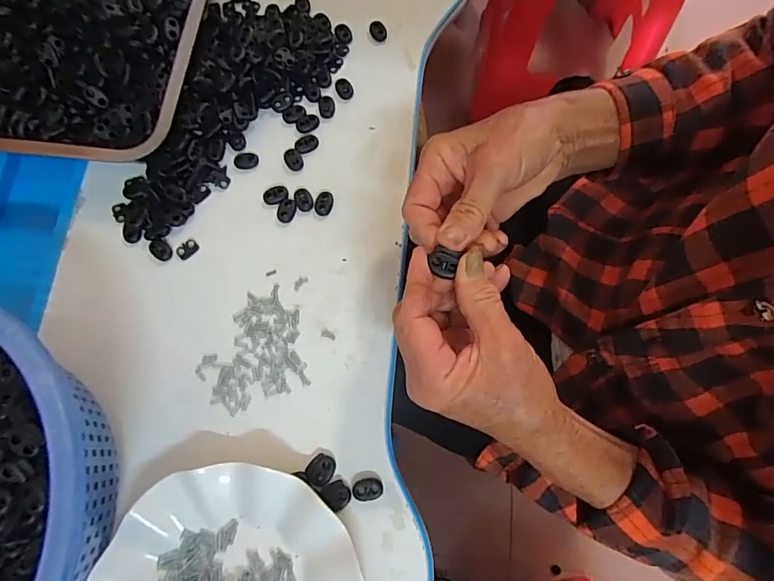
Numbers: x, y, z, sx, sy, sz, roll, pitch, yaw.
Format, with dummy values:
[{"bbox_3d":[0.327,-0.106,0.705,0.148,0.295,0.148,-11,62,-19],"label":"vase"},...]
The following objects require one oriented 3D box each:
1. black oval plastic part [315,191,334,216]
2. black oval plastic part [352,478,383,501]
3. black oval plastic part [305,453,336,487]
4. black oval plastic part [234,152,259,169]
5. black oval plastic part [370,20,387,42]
[{"bbox_3d":[-0.054,-0.075,0.386,0.015,0.004,0.022,7,74,2],"label":"black oval plastic part"},{"bbox_3d":[-0.014,0.144,0.327,0.022,0.004,0.015,-2,74,0],"label":"black oval plastic part"},{"bbox_3d":[-0.049,0.132,0.332,0.018,0.006,0.022,35,77,9],"label":"black oval plastic part"},{"bbox_3d":[-0.125,-0.116,0.400,0.021,0.004,0.015,-10,74,-1],"label":"black oval plastic part"},{"bbox_3d":[-0.009,-0.249,0.433,0.015,0.007,0.020,-12,75,-3],"label":"black oval plastic part"}]

